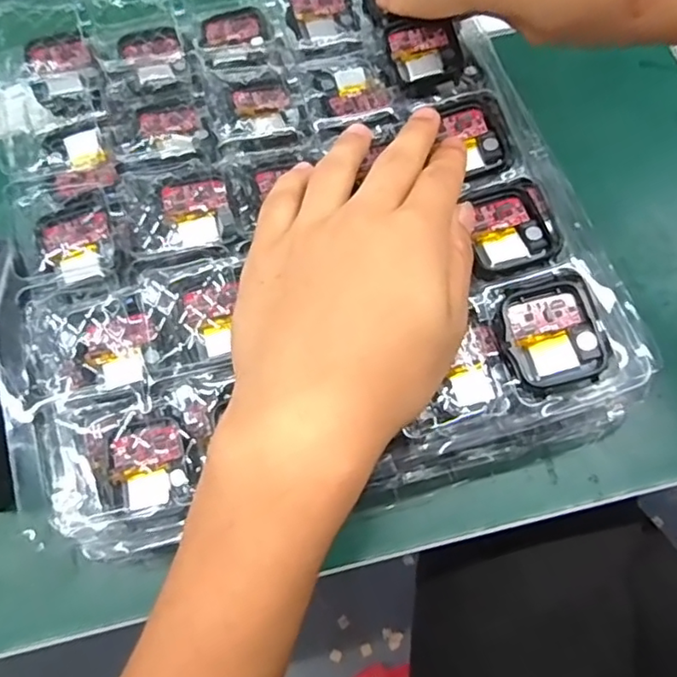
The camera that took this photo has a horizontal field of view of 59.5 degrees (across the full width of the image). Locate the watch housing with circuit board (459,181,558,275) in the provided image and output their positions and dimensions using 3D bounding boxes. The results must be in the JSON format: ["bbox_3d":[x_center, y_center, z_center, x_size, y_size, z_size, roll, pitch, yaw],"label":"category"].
[{"bbox_3d":[0.078,-0.052,0.275,0.037,0.008,0.044,-13,70,-3],"label":"watch housing with circuit board"}]

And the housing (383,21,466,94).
[{"bbox_3d":[0.045,-0.150,0.312,0.036,0.013,0.042,-10,73,-2],"label":"housing"}]

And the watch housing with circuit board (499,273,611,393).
[{"bbox_3d":[0.091,-0.003,0.254,0.041,0.007,0.047,-18,70,-5],"label":"watch housing with circuit board"}]

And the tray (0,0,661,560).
[{"bbox_3d":[-0.029,-0.066,0.295,0.271,0.040,0.296,-17,74,-4],"label":"tray"}]

